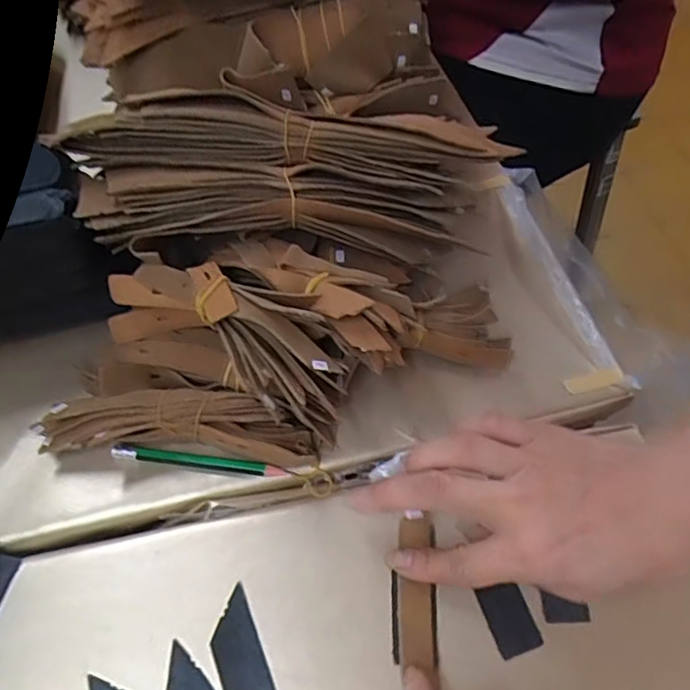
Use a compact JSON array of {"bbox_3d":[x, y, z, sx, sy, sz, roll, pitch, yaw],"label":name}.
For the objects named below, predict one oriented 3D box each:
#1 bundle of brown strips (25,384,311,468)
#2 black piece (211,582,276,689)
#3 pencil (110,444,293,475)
[{"bbox_3d":[-0.092,0.044,0.338,0.147,0.037,0.037,2,56,1],"label":"bundle of brown strips"},{"bbox_3d":[-0.050,0.151,0.287,0.023,0.004,0.063,-19,58,-13],"label":"black piece"},{"bbox_3d":[-0.083,0.066,0.340,0.098,0.010,0.007,6,56,4],"label":"pencil"}]

